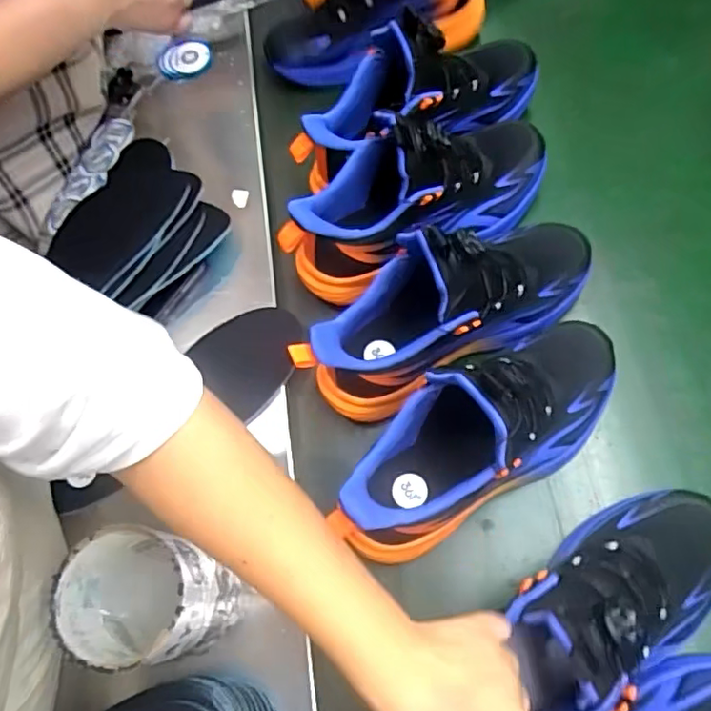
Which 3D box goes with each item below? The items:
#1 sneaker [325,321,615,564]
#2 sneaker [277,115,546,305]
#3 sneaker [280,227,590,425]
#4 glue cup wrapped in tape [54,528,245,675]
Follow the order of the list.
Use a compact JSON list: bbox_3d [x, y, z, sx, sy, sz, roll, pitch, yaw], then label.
[{"bbox_3d":[0.102,0.052,0.438,0.245,0.145,0.086,-31,69,-5],"label":"sneaker"},{"bbox_3d":[0.057,-0.150,0.517,0.260,0.110,0.108,-31,69,-5],"label":"sneaker"},{"bbox_3d":[0.077,-0.042,0.475,0.259,0.131,0.090,-28,69,-4],"label":"sneaker"},{"bbox_3d":[-0.137,0.165,0.409,0.086,0.108,0.072,1,70,7],"label":"glue cup wrapped in tape"}]

